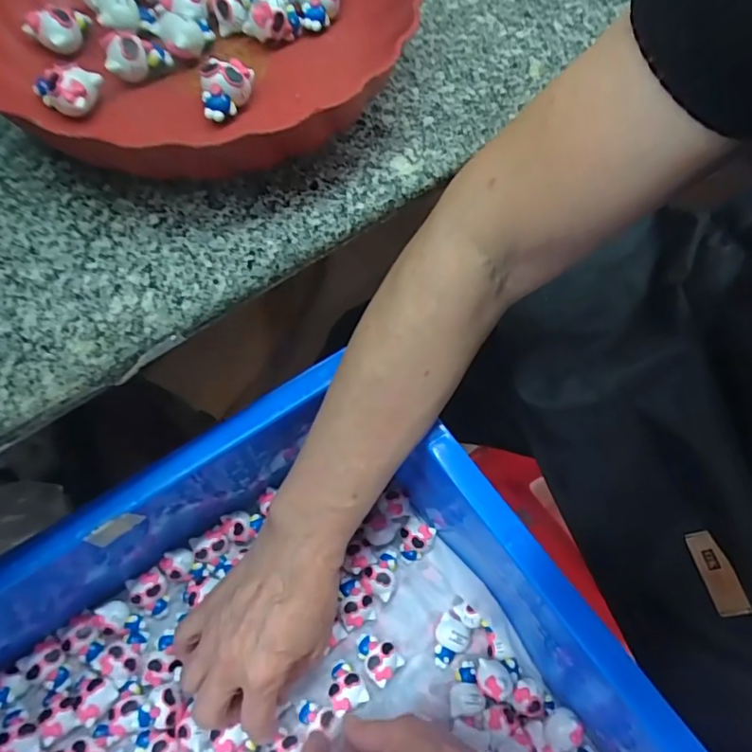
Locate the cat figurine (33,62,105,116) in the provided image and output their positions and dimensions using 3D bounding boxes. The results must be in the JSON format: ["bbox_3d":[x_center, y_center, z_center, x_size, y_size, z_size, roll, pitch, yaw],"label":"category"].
[{"bbox_3d":[-0.163,-0.150,0.279,0.033,0.018,0.018,-9,66,-7],"label":"cat figurine"}]

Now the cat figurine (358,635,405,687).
[{"bbox_3d":[0.001,0.200,0.380,0.024,0.015,0.031,-40,73,-19],"label":"cat figurine"}]

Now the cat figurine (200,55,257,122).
[{"bbox_3d":[-0.080,-0.155,0.287,0.025,0.018,0.025,3,65,-2],"label":"cat figurine"}]

